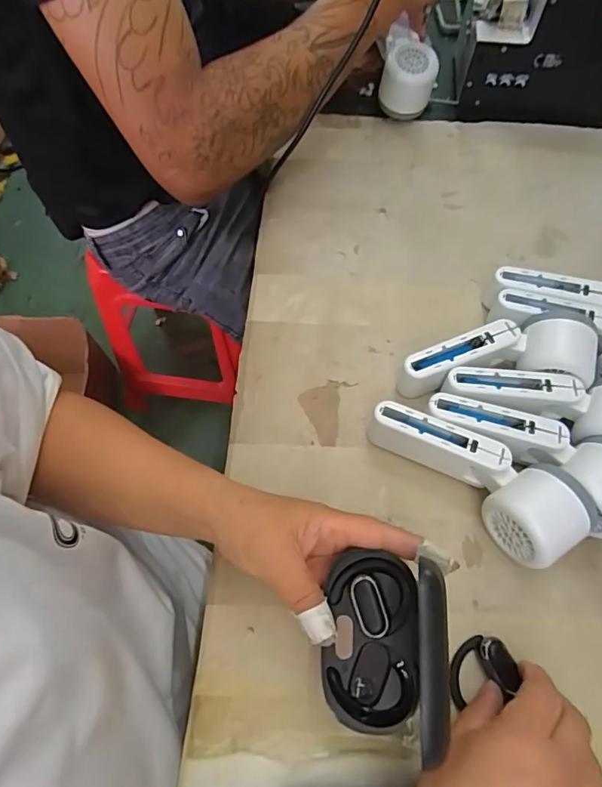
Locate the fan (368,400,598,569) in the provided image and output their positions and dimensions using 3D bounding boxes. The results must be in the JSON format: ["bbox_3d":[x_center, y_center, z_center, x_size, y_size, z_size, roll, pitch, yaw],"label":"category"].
[{"bbox_3d":[0.132,0.056,0.359,0.164,0.050,0.061,42,71,18],"label":"fan"}]

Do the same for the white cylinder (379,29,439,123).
[{"bbox_3d":[0.122,-0.356,0.550,0.059,0.069,0.064,11,64,5],"label":"white cylinder"}]

